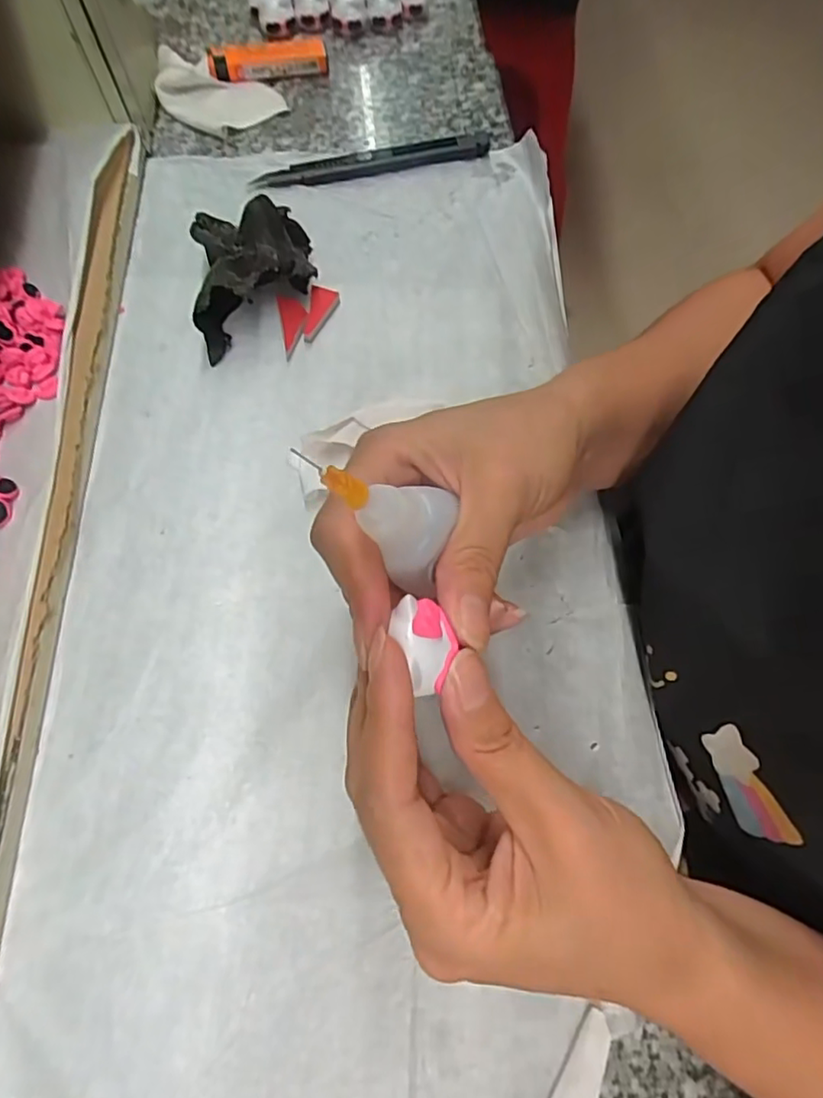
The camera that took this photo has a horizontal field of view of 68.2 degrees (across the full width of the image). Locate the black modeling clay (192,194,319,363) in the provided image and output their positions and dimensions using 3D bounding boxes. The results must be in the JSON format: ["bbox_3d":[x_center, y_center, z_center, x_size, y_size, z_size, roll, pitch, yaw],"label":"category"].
[{"bbox_3d":[-0.082,-0.148,0.316,0.058,0.037,0.090,-6,66,-3],"label":"black modeling clay"}]

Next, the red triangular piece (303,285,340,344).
[{"bbox_3d":[-0.048,-0.124,0.321,0.015,0.005,0.033,8,66,3],"label":"red triangular piece"}]

